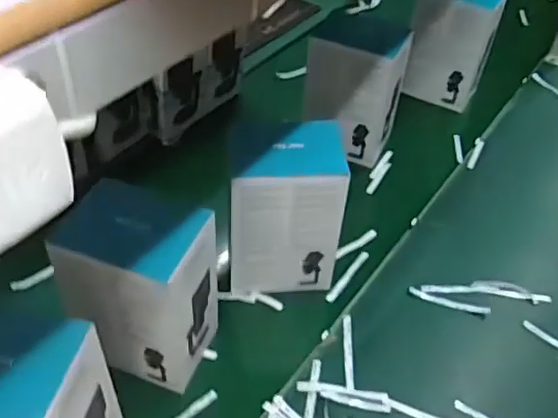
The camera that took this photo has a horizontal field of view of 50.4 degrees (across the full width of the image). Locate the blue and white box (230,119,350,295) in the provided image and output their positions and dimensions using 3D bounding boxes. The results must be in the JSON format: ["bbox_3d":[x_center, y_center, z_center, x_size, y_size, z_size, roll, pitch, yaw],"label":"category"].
[{"bbox_3d":[0.007,0.008,0.824,0.151,0.240,0.088,-2,43,-8],"label":"blue and white box"}]

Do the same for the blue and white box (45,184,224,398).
[{"bbox_3d":[-0.168,0.097,0.729,0.154,0.226,0.120,19,45,14],"label":"blue and white box"}]

